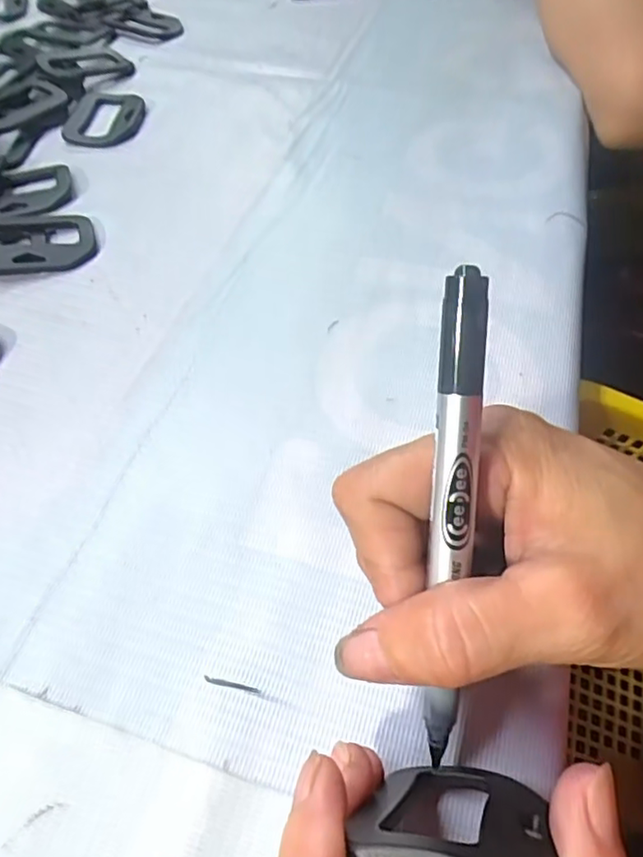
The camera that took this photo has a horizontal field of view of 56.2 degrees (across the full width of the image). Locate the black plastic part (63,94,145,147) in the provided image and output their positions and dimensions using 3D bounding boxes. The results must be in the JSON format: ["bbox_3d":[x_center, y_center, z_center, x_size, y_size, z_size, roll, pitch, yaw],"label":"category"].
[{"bbox_3d":[-0.137,-0.193,0.376,0.048,0.006,0.061,-3,54,-1],"label":"black plastic part"}]

